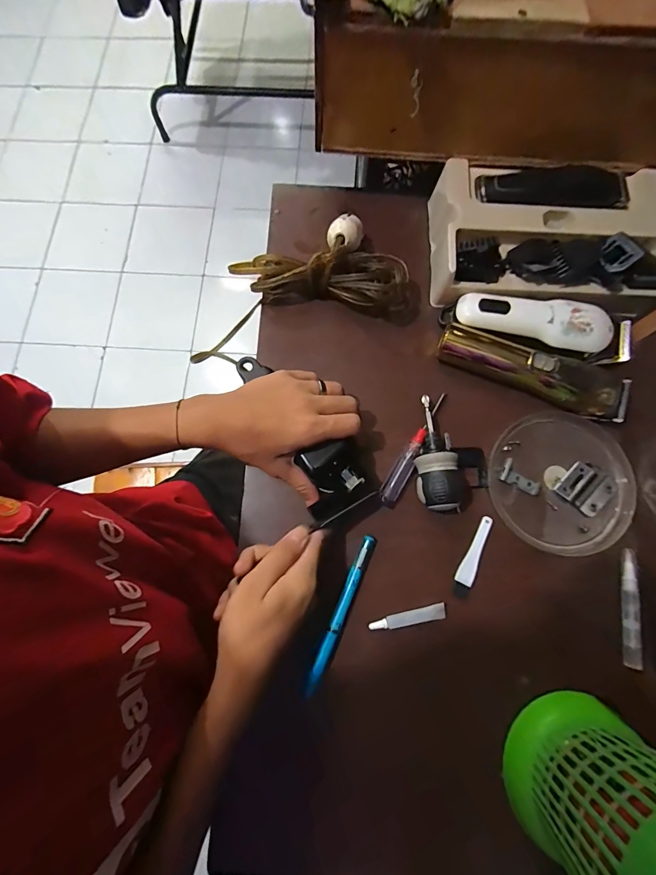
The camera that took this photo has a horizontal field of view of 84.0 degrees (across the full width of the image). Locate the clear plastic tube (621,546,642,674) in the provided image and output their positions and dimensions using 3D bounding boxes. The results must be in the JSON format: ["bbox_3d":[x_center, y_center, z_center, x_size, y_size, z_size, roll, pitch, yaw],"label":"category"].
[{"bbox_3d":[0.265,0.148,0.317,0.013,0.009,0.096,12,77,4],"label":"clear plastic tube"}]

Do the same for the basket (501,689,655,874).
[{"bbox_3d":[0.189,0.255,0.225,0.099,0.146,0.110,-19,76,-4],"label":"basket"}]

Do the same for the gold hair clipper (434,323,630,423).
[{"bbox_3d":[0.200,-0.064,0.359,0.181,0.038,0.041,19,77,6],"label":"gold hair clipper"}]

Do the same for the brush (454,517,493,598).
[{"bbox_3d":[0.134,0.109,0.336,0.015,0.004,0.078,25,78,7],"label":"brush"}]

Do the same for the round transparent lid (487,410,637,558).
[{"bbox_3d":[0.219,0.040,0.346,0.126,0.008,0.131,0,76,1],"label":"round transparent lid"}]

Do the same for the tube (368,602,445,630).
[{"bbox_3d":[0.070,0.160,0.322,0.068,0.004,0.013,-11,76,-2],"label":"tube"}]

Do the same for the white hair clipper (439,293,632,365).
[{"bbox_3d":[0.212,-0.110,0.368,0.183,0.040,0.057,6,76,3],"label":"white hair clipper"}]

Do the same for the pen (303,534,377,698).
[{"bbox_3d":[0.012,0.153,0.322,0.012,0.015,0.137,24,78,7],"label":"pen"}]

